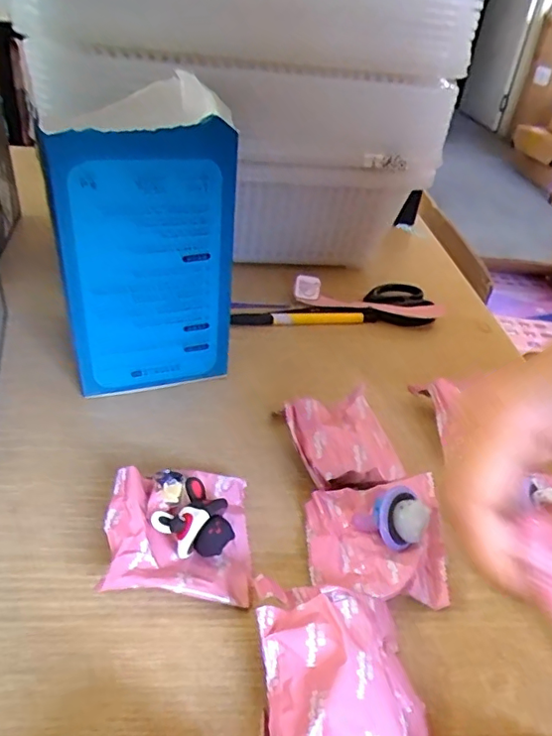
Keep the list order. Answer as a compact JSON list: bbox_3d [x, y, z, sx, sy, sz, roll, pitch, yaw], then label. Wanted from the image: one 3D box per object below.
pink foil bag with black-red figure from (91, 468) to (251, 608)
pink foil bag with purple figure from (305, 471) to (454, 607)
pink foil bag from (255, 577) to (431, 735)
[{"bbox_3d":[-0.049,0.080,0.281,0.069,0.031,0.071,3,36,-6],"label":"pink foil bag with black-red figure"},{"bbox_3d":[0.054,0.084,0.290,0.071,0.033,0.071,4,36,-4],"label":"pink foil bag with purple figure"},{"bbox_3d":[0.027,0.126,0.231,0.065,0.031,0.069,2,36,-7],"label":"pink foil bag"}]

